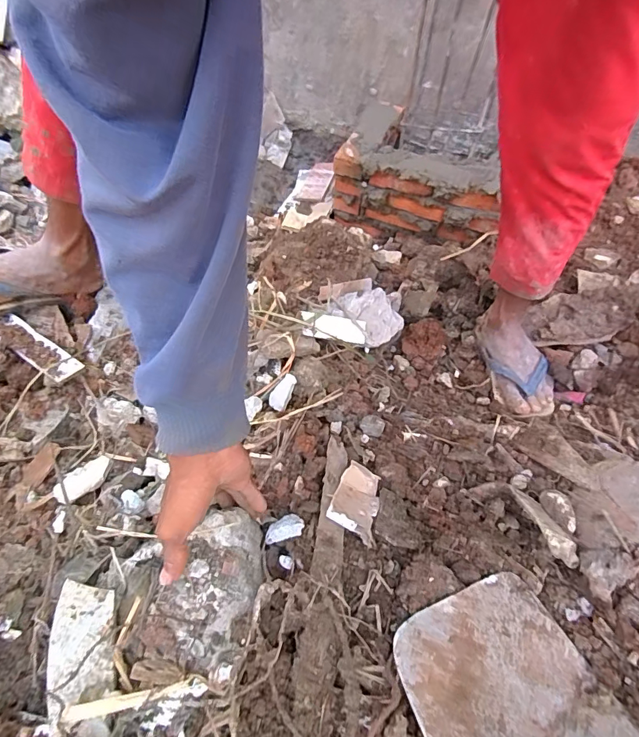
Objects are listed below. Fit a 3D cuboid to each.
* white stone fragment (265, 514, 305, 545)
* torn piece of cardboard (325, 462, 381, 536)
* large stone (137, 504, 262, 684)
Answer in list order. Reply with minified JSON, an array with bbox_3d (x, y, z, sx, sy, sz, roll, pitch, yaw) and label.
[{"bbox_3d":[-0.038,0.170,0.452,0.049,0.012,0.022,-31,56,19],"label":"white stone fragment"},{"bbox_3d":[0.042,0.142,0.472,0.048,0.010,0.081,29,37,5],"label":"torn piece of cardboard"},{"bbox_3d":[-0.104,0.208,0.418,0.091,0.062,0.137,7,57,5],"label":"large stone"}]

